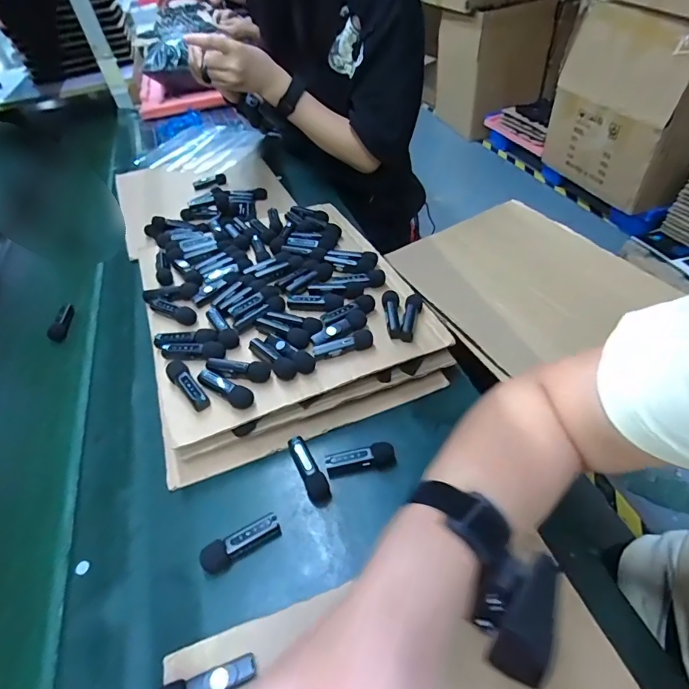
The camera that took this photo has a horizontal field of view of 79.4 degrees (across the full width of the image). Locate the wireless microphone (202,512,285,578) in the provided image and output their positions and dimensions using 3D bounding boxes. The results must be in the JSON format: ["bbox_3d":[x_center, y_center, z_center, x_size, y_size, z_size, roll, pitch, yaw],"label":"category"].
[{"bbox_3d":[-0.085,0.164,0.343,0.064,0.015,0.020,-27,50,-16],"label":"wireless microphone"}]

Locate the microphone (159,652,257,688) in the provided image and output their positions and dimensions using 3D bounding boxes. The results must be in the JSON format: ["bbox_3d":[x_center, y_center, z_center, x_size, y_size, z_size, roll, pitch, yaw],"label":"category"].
[{"bbox_3d":[-0.092,0.226,0.276,0.065,0.011,0.019,-19,48,-9],"label":"microphone"}]

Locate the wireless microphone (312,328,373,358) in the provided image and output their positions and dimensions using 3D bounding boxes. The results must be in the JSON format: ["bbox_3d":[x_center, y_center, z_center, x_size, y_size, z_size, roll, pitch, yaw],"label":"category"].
[{"bbox_3d":[-0.001,0.000,0.425,0.063,0.014,0.016,-17,48,-8],"label":"wireless microphone"}]

